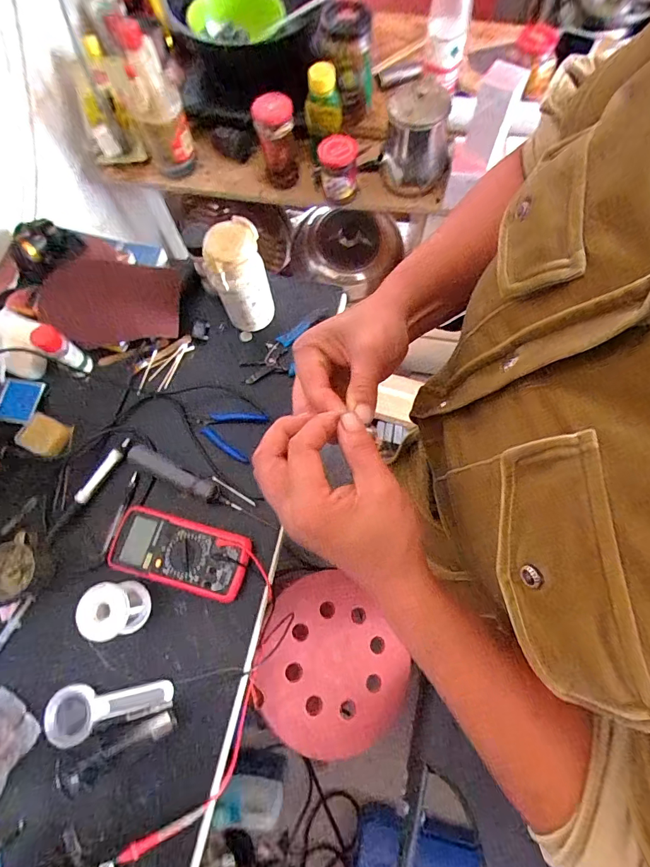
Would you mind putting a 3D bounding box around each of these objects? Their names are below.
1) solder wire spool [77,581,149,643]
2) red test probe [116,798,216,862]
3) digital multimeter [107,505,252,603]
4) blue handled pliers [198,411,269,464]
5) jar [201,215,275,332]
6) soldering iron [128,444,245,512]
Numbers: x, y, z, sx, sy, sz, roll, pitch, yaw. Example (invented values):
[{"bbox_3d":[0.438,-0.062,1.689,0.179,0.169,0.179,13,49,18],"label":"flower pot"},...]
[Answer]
[{"bbox_3d":[-0.286,0.239,0.564,0.062,0.071,0.068,-9,72,-1],"label":"solder wire spool"},{"bbox_3d":[-0.194,0.486,0.507,0.122,0.007,0.017,-30,73,-7],"label":"red test probe"},{"bbox_3d":[-0.211,0.169,0.598,0.204,0.035,0.094,14,73,6],"label":"digital multimeter"},{"bbox_3d":[-0.160,-0.010,0.674,0.104,0.018,0.086,21,74,9],"label":"blue handled pliers"},{"bbox_3d":[-0.133,-0.247,0.661,0.080,0.177,0.077,-1,72,2],"label":"jar"},{"bbox_3d":[-0.215,0.069,0.630,0.188,0.029,0.026,26,75,10],"label":"soldering iron"}]

